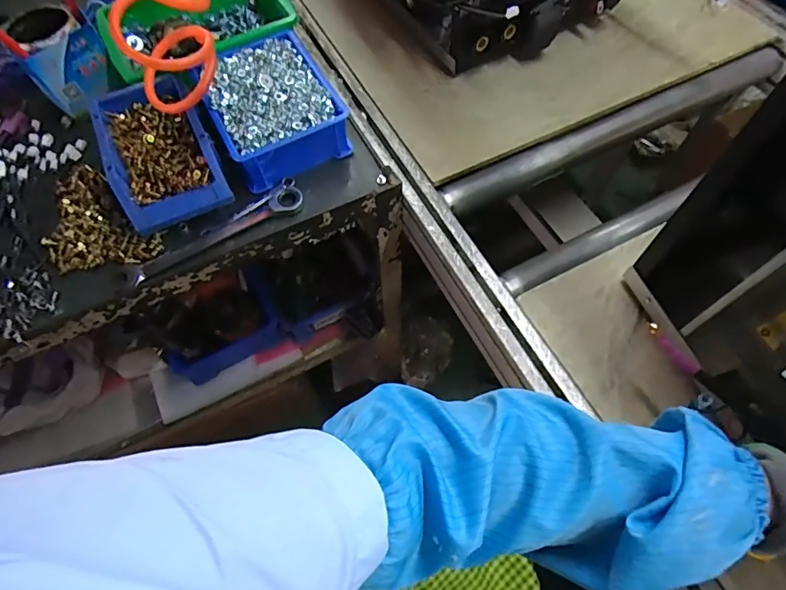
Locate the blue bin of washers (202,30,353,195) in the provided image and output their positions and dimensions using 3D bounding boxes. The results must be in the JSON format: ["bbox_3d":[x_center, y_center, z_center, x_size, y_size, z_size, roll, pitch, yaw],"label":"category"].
[{"bbox_3d":[-0.155,-0.240,0.604,0.152,0.083,0.188,-28,65,-12],"label":"blue bin of washers"}]

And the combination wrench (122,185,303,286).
[{"bbox_3d":[-0.208,-0.073,0.540,0.220,0.013,0.034,-31,66,-14],"label":"combination wrench"}]

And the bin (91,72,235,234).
[{"bbox_3d":[-0.277,-0.169,0.558,0.116,0.076,0.178,-22,64,-9],"label":"bin"}]

